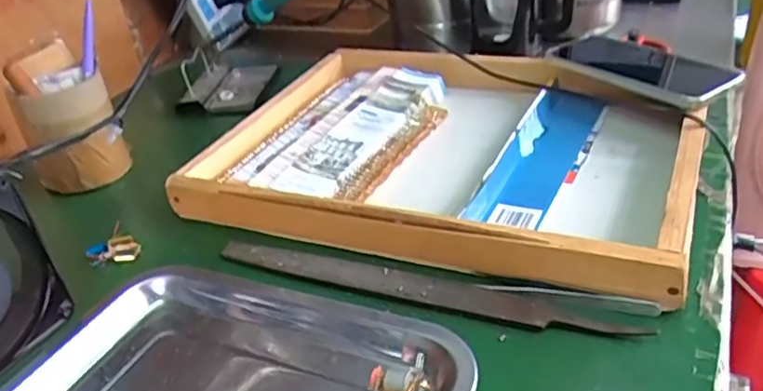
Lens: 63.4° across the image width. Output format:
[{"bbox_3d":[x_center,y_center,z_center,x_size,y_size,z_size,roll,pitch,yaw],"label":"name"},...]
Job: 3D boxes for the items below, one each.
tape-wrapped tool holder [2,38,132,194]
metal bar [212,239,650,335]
[{"bbox_3d":[-0.292,-0.073,0.582,0.066,0.121,0.066,2,34,14],"label":"tape-wrapped tool holder"},{"bbox_3d":[0.017,0.060,0.419,0.298,0.004,0.024,8,40,25],"label":"metal bar"}]

